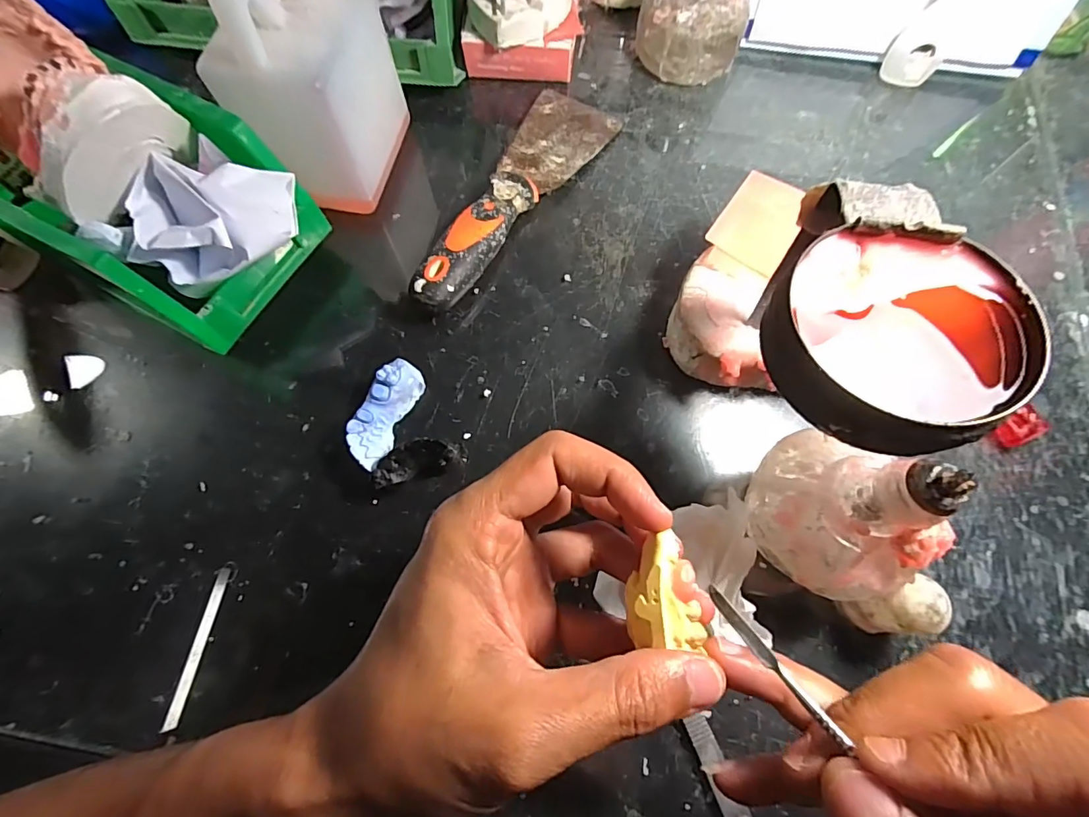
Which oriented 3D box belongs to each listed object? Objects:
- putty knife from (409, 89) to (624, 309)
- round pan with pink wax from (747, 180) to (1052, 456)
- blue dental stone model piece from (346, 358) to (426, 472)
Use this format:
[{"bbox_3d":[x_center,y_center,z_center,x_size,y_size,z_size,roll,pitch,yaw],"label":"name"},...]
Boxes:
[{"bbox_3d":[-0.022,-0.144,0.319,0.059,0.029,0.200,29,73,10],"label":"putty knife"},{"bbox_3d":[0.111,-0.031,0.155,0.074,0.020,0.090,26,73,9],"label":"round pan with pink wax"},{"bbox_3d":[-0.089,0.003,0.271,0.020,0.022,0.059,22,72,8],"label":"blue dental stone model piece"}]

